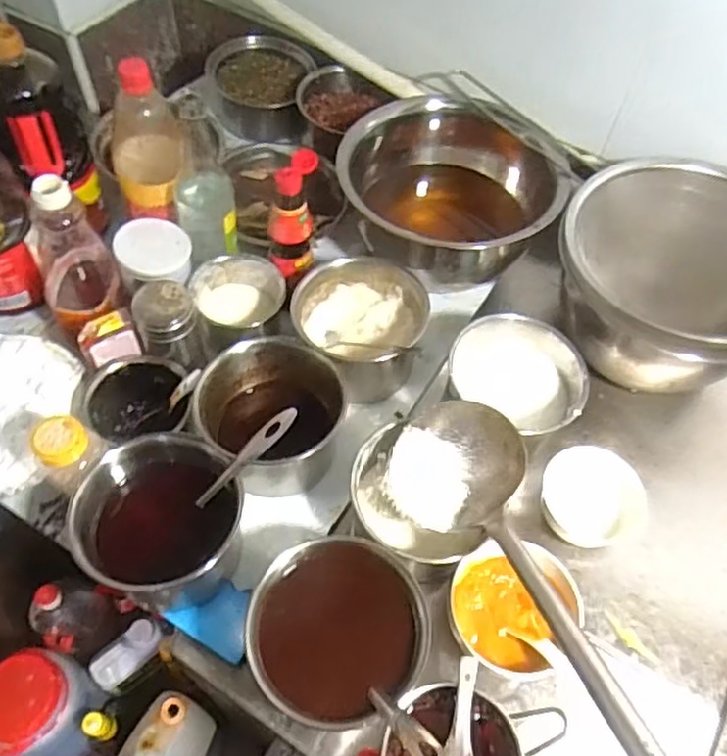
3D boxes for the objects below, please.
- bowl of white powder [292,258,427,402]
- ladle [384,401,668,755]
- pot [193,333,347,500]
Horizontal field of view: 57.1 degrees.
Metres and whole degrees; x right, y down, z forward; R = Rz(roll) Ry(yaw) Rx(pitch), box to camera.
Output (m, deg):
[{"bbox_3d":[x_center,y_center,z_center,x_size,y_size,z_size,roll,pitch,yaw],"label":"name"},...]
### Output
[{"bbox_3d":[-0.007,-0.065,0.812,0.153,0.089,0.154,2,58,-2],"label":"bowl of white powder"},{"bbox_3d":[0.139,0.193,0.491,0.123,0.083,0.529,-10,31,-10],"label":"ladle"},{"bbox_3d":[-0.104,0.042,0.735,0.146,0.105,0.140,2,58,-2],"label":"pot"}]

